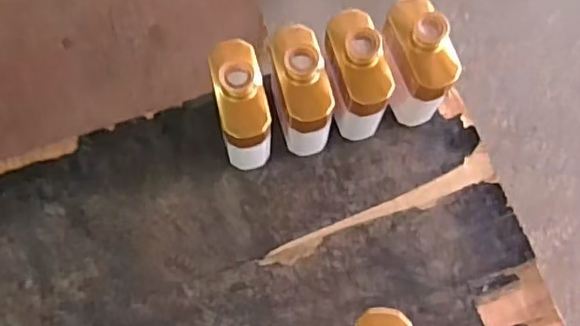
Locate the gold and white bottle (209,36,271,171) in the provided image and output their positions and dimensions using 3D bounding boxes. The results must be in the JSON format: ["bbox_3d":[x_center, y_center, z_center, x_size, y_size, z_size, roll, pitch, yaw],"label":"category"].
[{"bbox_3d":[-0.057,-0.067,0.710,0.057,0.162,0.116,-8,75,-2],"label":"gold and white bottle"}]

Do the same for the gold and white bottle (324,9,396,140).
[{"bbox_3d":[0.076,-0.101,0.719,0.060,0.157,0.116,-16,75,-4],"label":"gold and white bottle"}]

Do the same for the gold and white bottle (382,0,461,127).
[{"bbox_3d":[0.142,-0.118,0.718,0.069,0.157,0.118,-22,76,-6],"label":"gold and white bottle"}]

